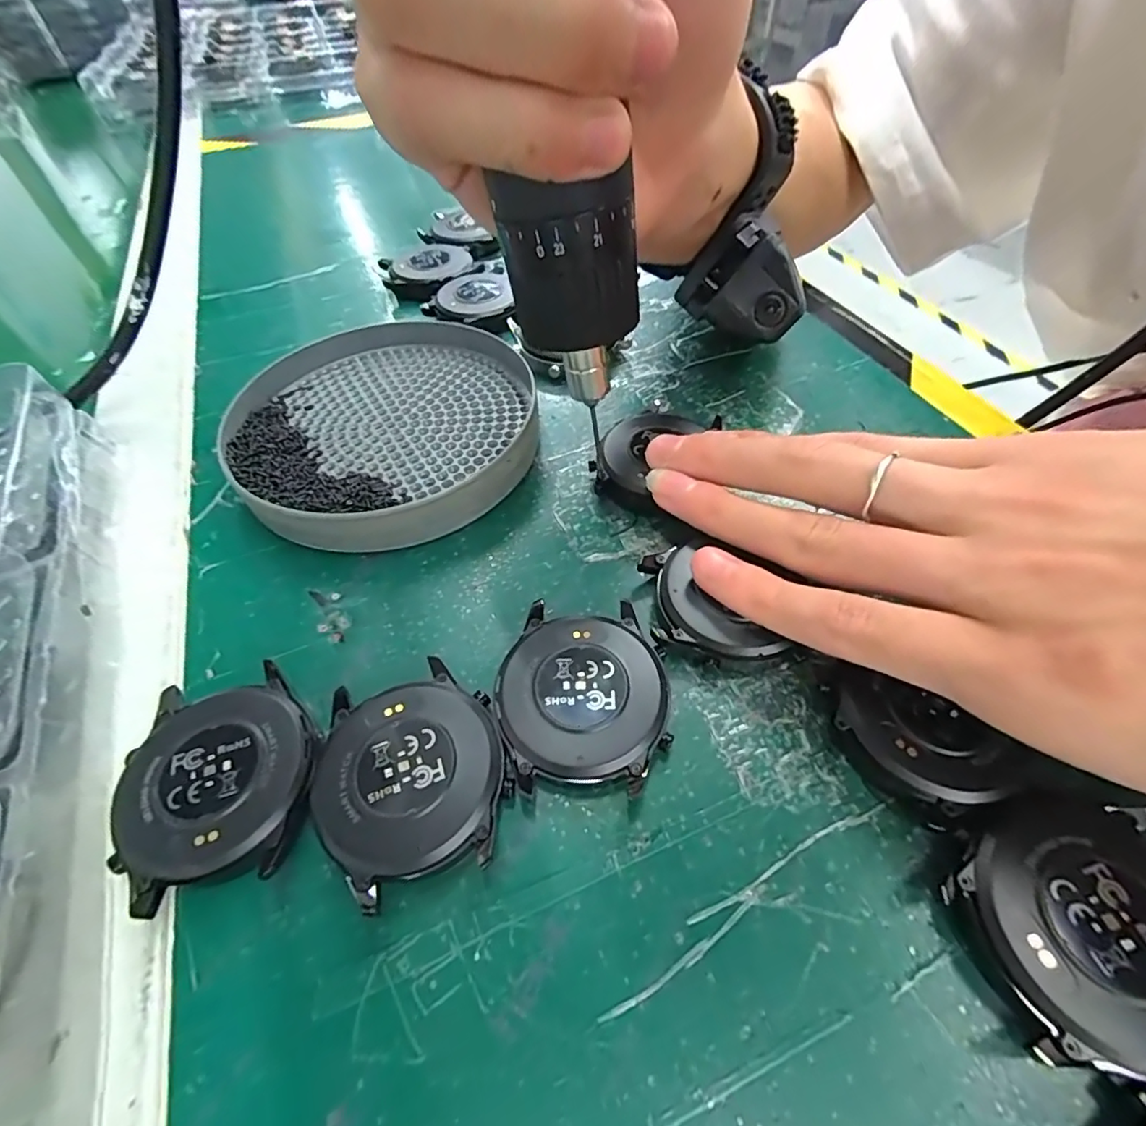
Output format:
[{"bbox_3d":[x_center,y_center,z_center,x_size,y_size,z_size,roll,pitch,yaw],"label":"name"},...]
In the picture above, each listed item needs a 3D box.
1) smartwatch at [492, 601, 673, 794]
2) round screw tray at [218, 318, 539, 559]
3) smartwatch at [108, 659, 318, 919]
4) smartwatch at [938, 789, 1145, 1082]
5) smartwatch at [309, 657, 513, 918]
[{"bbox_3d":[0.002,0.035,0.142,0.042,0.011,0.048,-2,52,2],"label":"smartwatch"},{"bbox_3d":[-0.070,-0.053,0.207,0.112,0.020,0.115,-2,52,2],"label":"round screw tray"},{"bbox_3d":[-0.086,0.052,0.132,0.044,0.012,0.050,-17,53,-9],"label":"smartwatch"},{"bbox_3d":[0.103,0.071,0.107,0.047,0.012,0.044,-13,53,-6],"label":"smartwatch"},{"bbox_3d":[-0.039,0.051,0.132,0.043,0.011,0.048,-18,54,-10],"label":"smartwatch"}]

